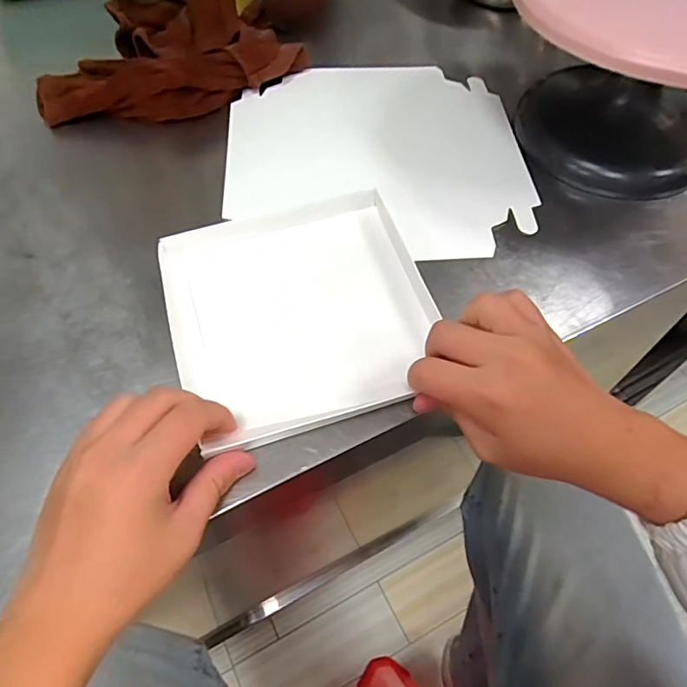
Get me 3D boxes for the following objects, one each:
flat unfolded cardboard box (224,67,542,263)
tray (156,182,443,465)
[{"bbox_3d":[0.029,-0.179,0.477,0.266,0.009,0.261,-4,59,-2],"label":"flat unfolded cardboard box"},{"bbox_3d":[-0.032,-0.029,0.378,0.179,0.025,0.187,-16,64,-10],"label":"tray"}]

